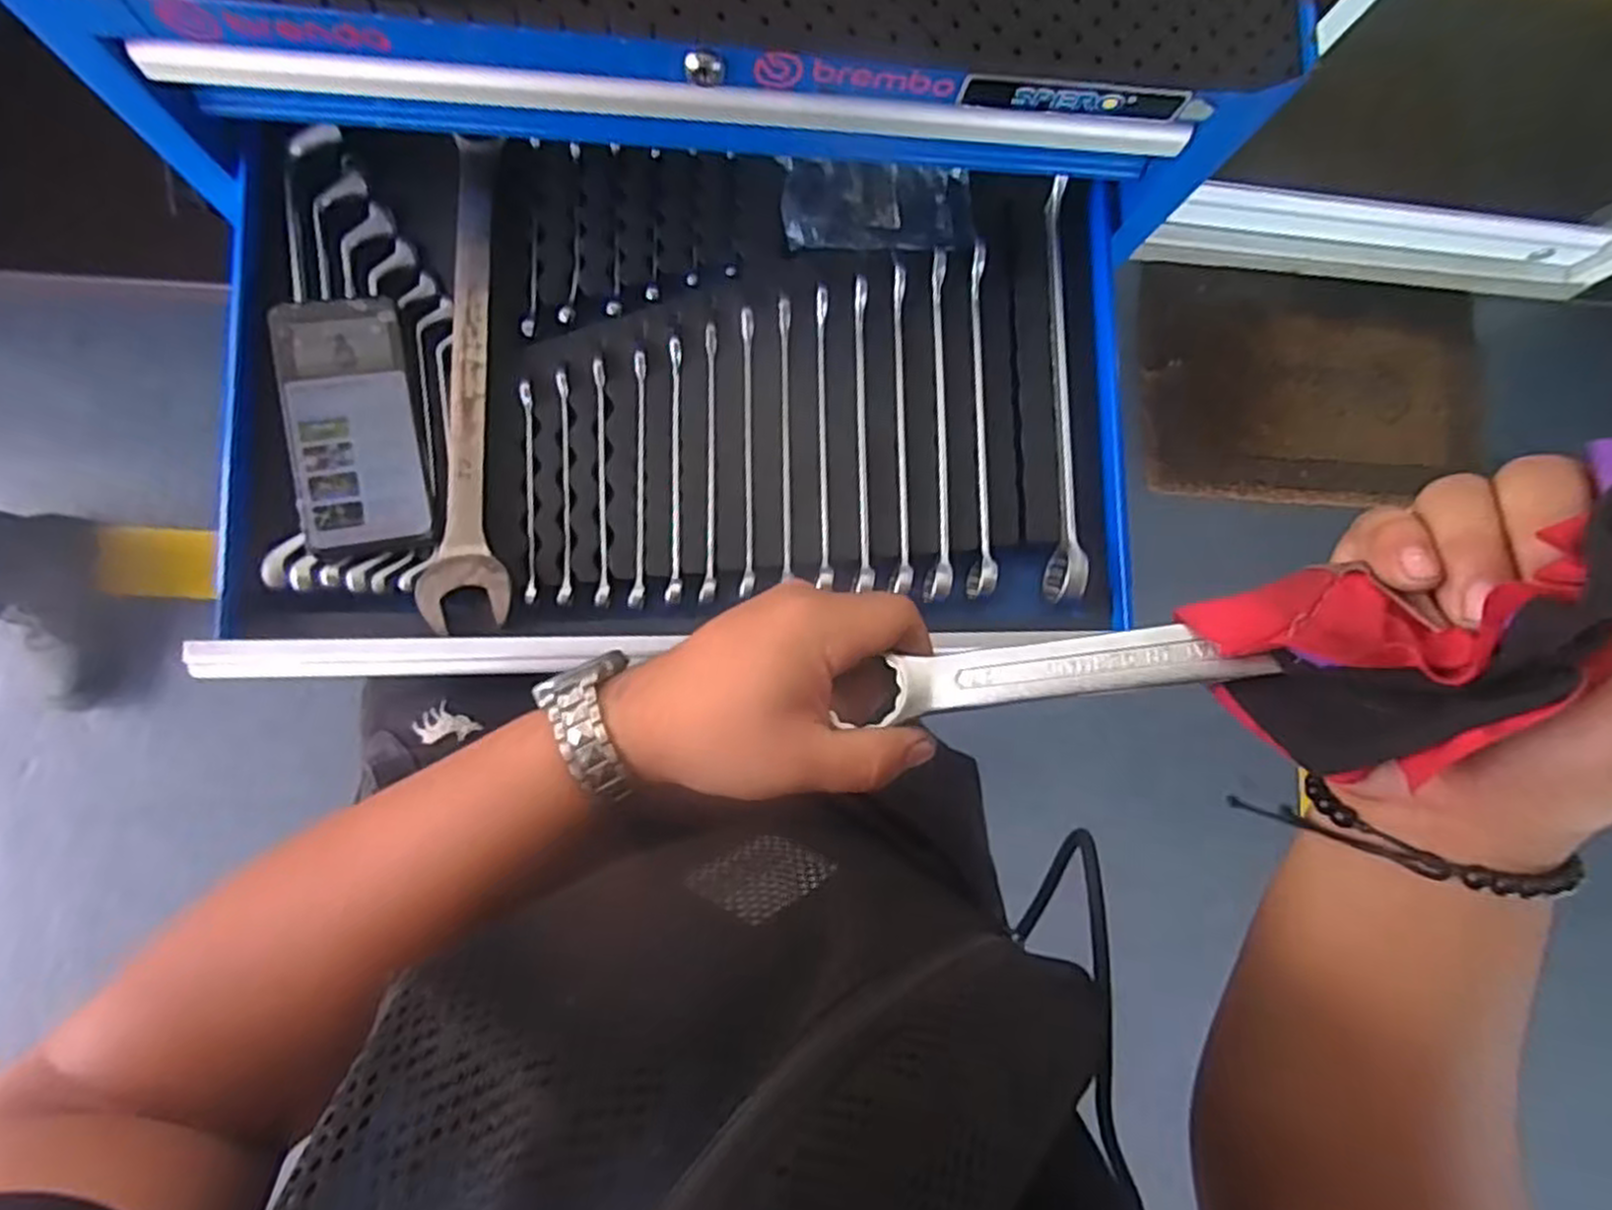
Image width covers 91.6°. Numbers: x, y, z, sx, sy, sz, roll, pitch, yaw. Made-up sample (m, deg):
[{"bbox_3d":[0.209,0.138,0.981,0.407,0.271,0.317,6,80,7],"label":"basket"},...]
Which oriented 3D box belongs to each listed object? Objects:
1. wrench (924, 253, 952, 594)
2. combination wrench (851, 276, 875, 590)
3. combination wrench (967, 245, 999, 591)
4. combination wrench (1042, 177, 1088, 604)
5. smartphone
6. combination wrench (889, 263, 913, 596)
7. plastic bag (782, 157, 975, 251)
[{"bbox_3d":[0.095,-0.126,0.552,0.018,0.014,0.247,3,83,-7],"label":"wrench"},{"bbox_3d":[0.040,-0.120,0.544,0.014,0.018,0.216,1,84,-7],"label":"combination wrench"},{"bbox_3d":[0.125,-0.129,0.554,0.016,0.024,0.247,2,84,-7],"label":"combination wrench"},{"bbox_3d":[0.184,-0.152,0.568,0.018,0.038,0.301,1,84,-7],"label":"combination wrench"},{"bbox_3d":[-0.287,-0.115,0.497,0.074,0.015,0.159,-10,85,-9],"label":"smartphone"},{"bbox_3d":[0.067,-0.124,0.550,0.016,0.012,0.234,2,84,-7],"label":"combination wrench"},{"bbox_3d":[0.054,-0.285,0.560,0.134,0.011,0.068,0,84,-8],"label":"plastic bag"}]

